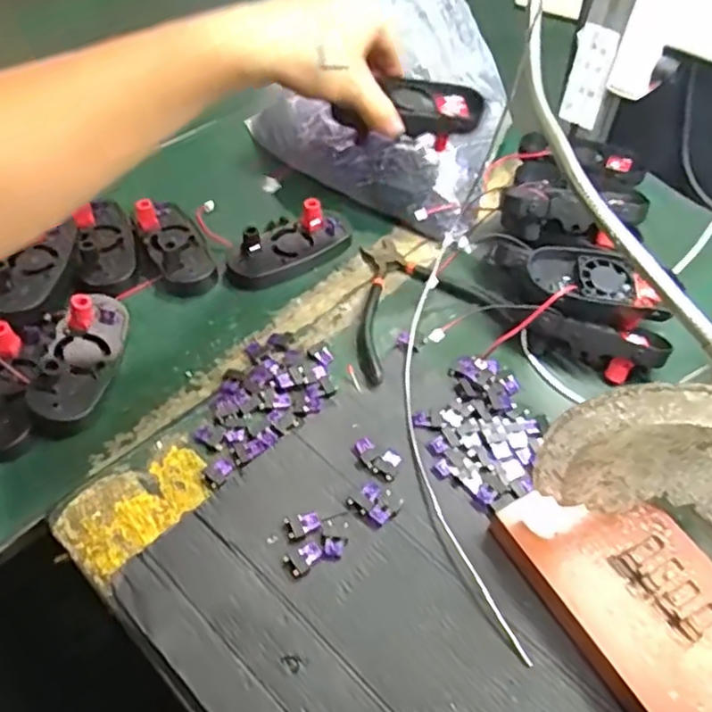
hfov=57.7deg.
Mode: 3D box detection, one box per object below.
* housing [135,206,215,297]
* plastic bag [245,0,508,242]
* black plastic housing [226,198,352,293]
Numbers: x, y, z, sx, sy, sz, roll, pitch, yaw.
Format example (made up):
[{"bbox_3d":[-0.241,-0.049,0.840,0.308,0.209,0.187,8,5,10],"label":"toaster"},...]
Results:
[{"bbox_3d":[-0.153,-0.096,0.545,0.050,0.024,0.099,-16,53,-14],"label":"housing"},{"bbox_3d":[0.028,-0.254,0.589,0.249,0.162,0.190,27,57,20],"label":"plastic bag"},{"bbox_3d":[-0.058,-0.097,0.545,0.109,0.028,0.053,-31,57,-23],"label":"black plastic housing"}]

